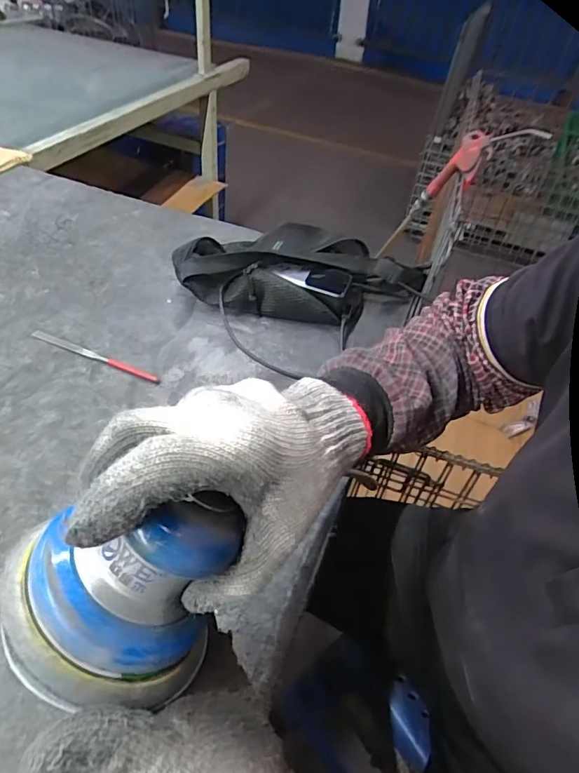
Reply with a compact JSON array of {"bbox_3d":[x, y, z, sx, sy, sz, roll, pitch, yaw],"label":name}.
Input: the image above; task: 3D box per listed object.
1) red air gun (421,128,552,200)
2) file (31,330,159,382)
[{"bbox_3d":[0.273,-0.342,0.714,0.027,0.213,0.063,-24,95,-27],"label":"red air gun"},{"bbox_3d":[-0.233,-0.038,0.563,0.175,0.005,0.012,20,47,13],"label":"file"}]

